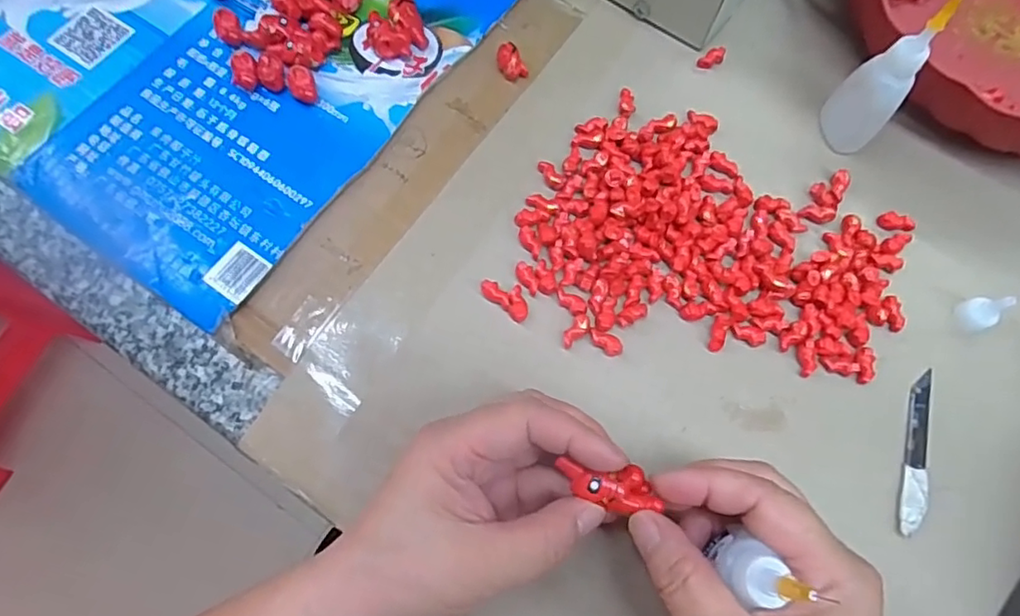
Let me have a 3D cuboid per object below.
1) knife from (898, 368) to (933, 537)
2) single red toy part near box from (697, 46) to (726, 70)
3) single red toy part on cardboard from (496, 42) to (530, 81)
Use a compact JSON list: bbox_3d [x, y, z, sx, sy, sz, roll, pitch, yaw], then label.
[{"bbox_3d":[0.196,0.067,0.283,0.011,0.006,0.081,20,72,4],"label":"knife"},{"bbox_3d":[0.120,-0.149,0.352,0.019,0.006,0.008,-29,75,2],"label":"single red toy part near box"},{"bbox_3d":[0.001,-0.142,0.343,0.014,0.013,0.017,-27,75,-11],"label":"single red toy part on cardboard"}]

